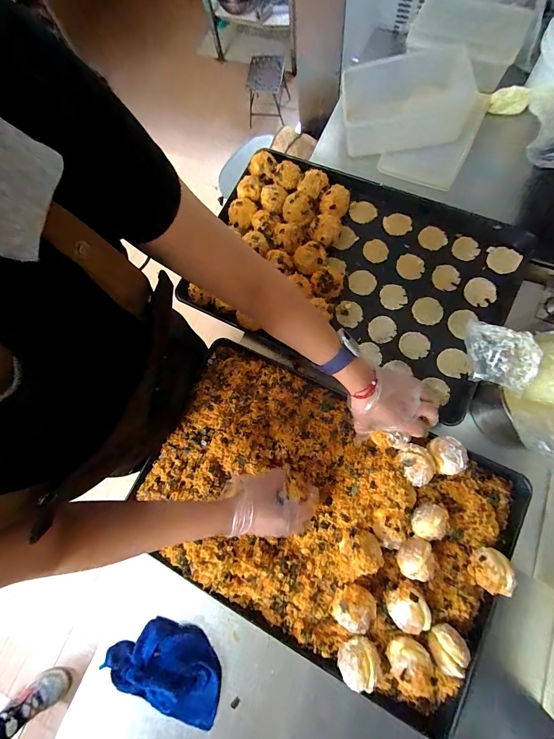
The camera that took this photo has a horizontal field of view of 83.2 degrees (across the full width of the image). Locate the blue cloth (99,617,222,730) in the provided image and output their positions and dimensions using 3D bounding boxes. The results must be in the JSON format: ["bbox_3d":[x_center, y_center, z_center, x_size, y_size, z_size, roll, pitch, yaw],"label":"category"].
[{"bbox_3d":[-0.178,0.472,0.494,0.191,0.052,0.107,22,81,12],"label":"blue cloth"}]

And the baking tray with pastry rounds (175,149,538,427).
[{"bbox_3d":[0.143,-0.198,0.617,0.589,0.044,0.402,26,81,12],"label":"baking tray with pastry rounds"}]

